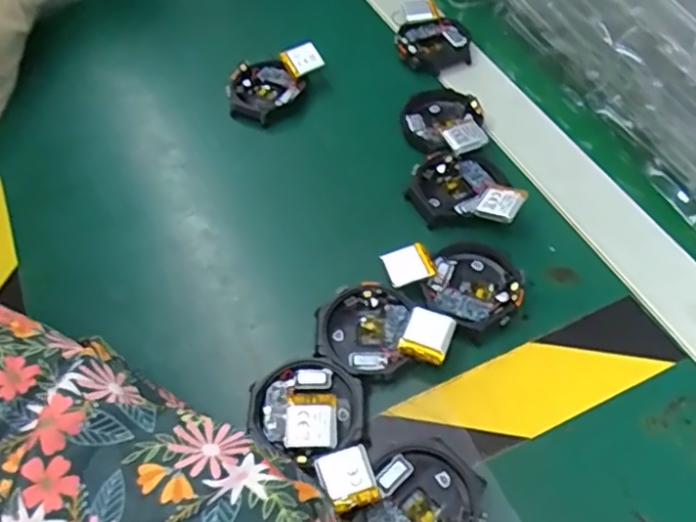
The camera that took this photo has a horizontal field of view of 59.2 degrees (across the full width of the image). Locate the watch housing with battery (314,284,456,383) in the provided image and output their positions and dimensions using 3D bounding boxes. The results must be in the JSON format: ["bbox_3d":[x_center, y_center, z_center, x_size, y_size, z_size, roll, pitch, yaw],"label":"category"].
[{"bbox_3d":[0.015,0.034,0.293,0.062,0.014,0.047,25,59,21],"label":"watch housing with battery"}]

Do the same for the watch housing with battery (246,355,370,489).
[{"bbox_3d":[-0.017,0.067,0.271,0.050,0.010,0.052,-2,53,3],"label":"watch housing with battery"}]

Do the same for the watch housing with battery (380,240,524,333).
[{"bbox_3d":[0.055,0.012,0.308,0.064,0.013,0.052,-13,53,-6],"label":"watch housing with battery"}]

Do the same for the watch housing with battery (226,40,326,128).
[{"bbox_3d":[-0.050,-0.119,0.402,0.043,0.023,0.068,26,59,22],"label":"watch housing with battery"}]

